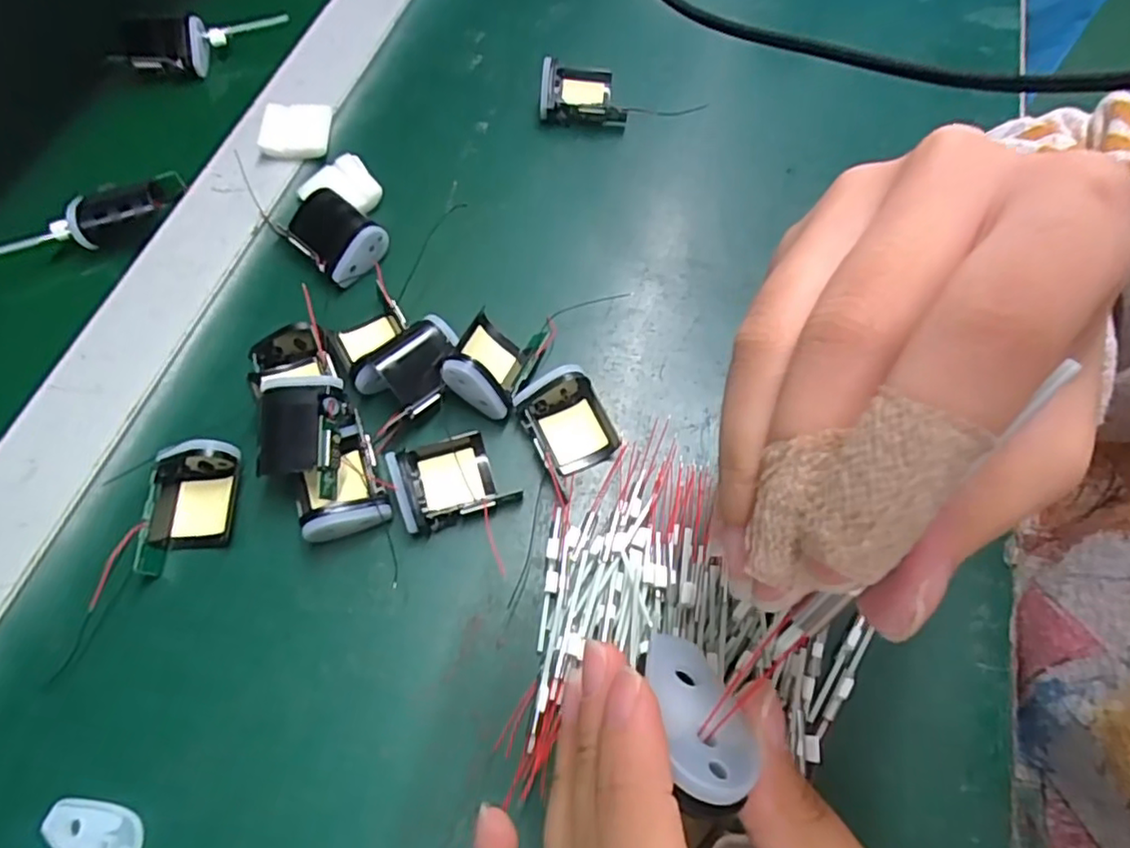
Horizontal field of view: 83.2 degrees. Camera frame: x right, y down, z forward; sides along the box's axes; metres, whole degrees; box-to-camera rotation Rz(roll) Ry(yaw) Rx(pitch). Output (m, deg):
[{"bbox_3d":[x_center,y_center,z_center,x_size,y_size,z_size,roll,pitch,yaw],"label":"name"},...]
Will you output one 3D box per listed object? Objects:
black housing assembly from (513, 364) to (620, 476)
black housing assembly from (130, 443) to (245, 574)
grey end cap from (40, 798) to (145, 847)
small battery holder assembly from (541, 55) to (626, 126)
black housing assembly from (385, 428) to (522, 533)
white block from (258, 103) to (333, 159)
[{"bbox_3d":[0.002,-0.003,0.290,0.039,0.021,0.042,-22,68,-12],"label":"black housing assembly"},{"bbox_3d":[-0.160,0.035,0.267,0.033,0.020,0.052,2,65,-2],"label":"black housing assembly"},{"bbox_3d":[-0.169,0.146,0.226,0.035,0.004,0.021,28,67,10],"label":"grey end cap"},{"bbox_3d":[0.011,-0.200,0.380,0.049,0.022,0.040,1,65,-2],"label":"small battery holder assembly"},{"bbox_3d":[-0.050,0.024,0.280,0.047,0.014,0.038,-20,68,-11],"label":"black housing assembly"},{"bbox_3d":[-0.151,-0.166,0.358,0.038,0.009,0.031,1,65,-2],"label":"white block"}]

